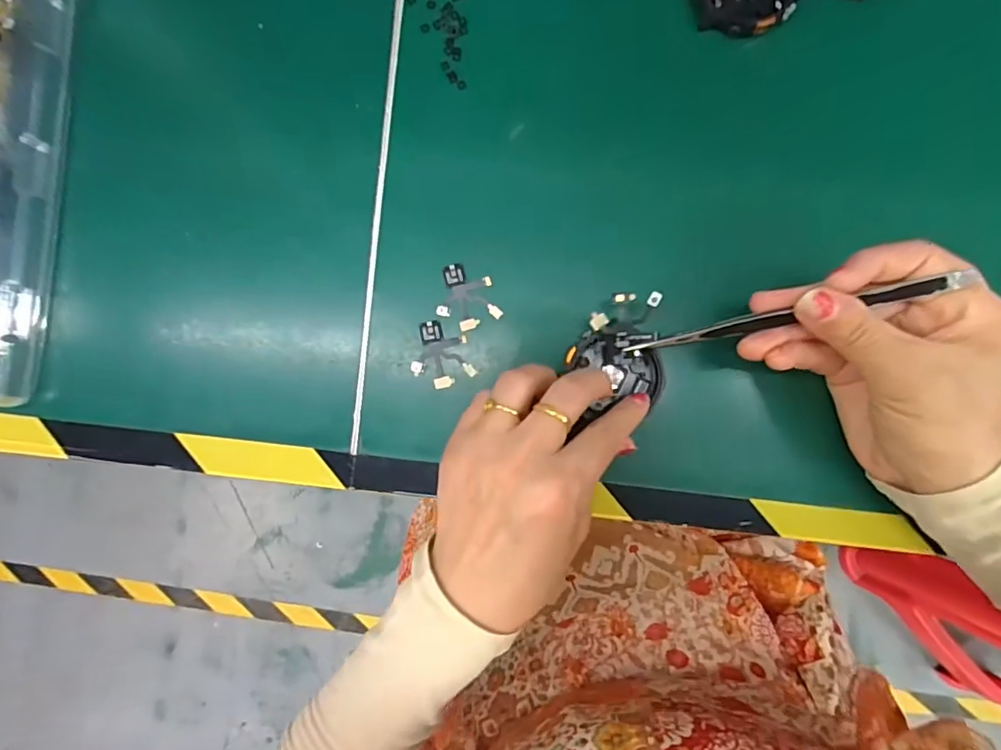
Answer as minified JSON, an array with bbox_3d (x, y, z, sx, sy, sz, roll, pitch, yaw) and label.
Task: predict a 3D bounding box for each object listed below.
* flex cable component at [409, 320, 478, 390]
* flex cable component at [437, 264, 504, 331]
[{"bbox_3d":[-0.032,-0.011,0.272,0.031,0.005,0.035,-16,87,2],"label":"flex cable component"},{"bbox_3d":[-0.015,-0.040,0.271,0.032,0.004,0.033,7,88,3],"label":"flex cable component"}]

